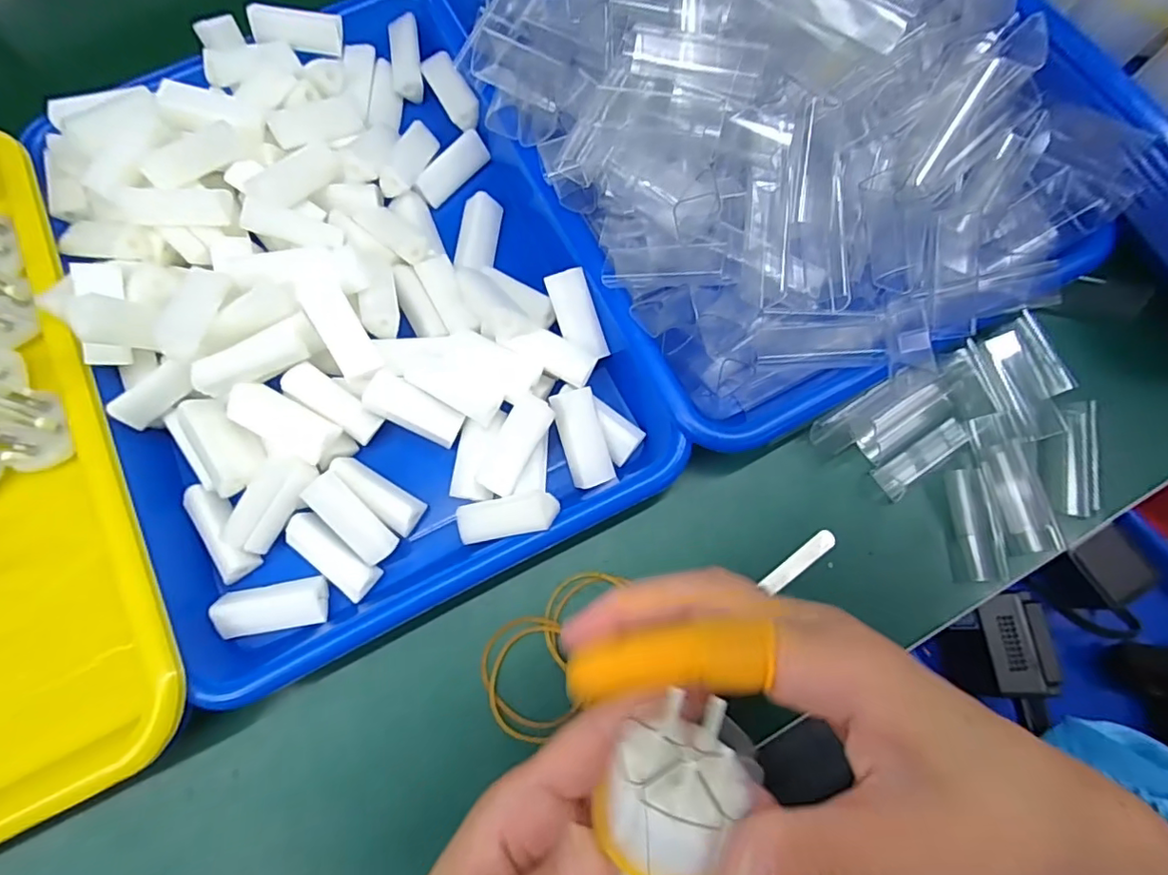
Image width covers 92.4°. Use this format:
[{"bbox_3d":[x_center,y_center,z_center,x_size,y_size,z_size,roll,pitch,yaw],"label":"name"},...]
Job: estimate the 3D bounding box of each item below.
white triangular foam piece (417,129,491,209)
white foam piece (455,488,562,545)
[{"bbox_3d":[-0.075,-0.152,0.319,0.046,0.010,0.019,-45,105,-3],"label":"white triangular foam piece"},{"bbox_3d":[-0.034,0.035,0.249,0.045,0.013,0.017,-15,81,24],"label":"white foam piece"}]

